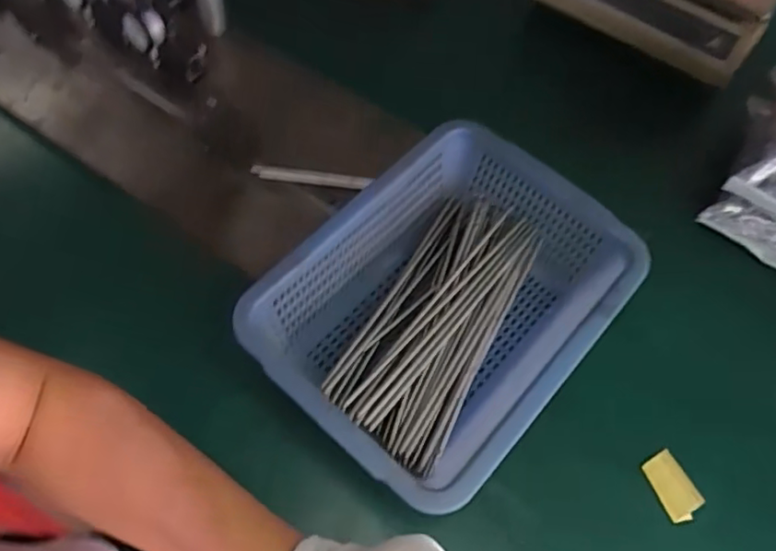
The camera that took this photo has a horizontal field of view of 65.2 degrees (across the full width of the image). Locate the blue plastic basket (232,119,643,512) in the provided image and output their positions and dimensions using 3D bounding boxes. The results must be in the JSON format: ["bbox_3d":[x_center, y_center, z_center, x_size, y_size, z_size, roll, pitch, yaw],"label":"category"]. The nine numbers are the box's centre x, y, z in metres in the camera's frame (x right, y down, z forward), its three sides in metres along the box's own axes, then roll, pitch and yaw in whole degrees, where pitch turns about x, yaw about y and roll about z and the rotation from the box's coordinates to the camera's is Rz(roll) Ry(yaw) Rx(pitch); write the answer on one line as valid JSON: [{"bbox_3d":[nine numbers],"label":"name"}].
[{"bbox_3d":[0.050,0.029,0.544,0.230,0.096,0.306,39,68,16],"label":"blue plastic basket"}]

